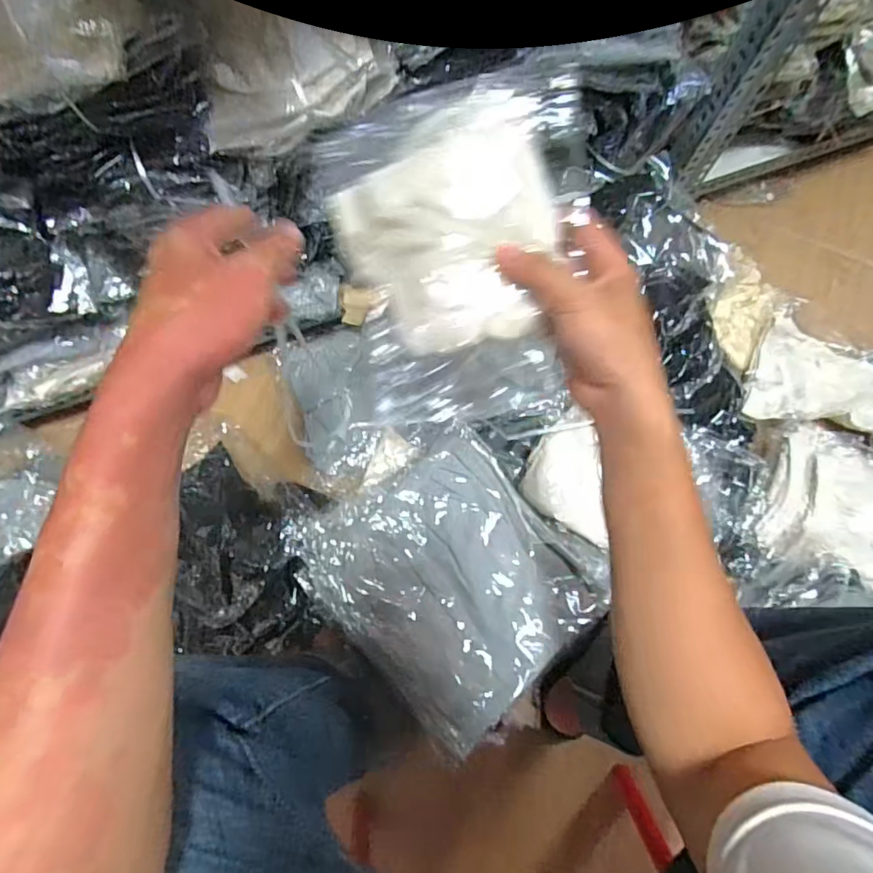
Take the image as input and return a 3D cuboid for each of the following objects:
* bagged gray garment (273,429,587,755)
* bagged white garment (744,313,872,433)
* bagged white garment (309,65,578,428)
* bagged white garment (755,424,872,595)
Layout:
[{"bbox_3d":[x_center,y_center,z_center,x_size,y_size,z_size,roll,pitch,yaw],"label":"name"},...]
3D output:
[{"bbox_3d":[0.011,0.154,0.572,0.238,0.037,0.281,-31,76,-10],"label":"bagged gray garment"},{"bbox_3d":[0.589,-0.074,0.831,0.218,0.034,0.158,22,73,5],"label":"bagged white garment"},{"bbox_3d":[0.016,-0.116,0.376,0.163,0.028,0.213,-3,108,15],"label":"bagged white garment"},{"bbox_3d":[0.583,0.115,0.735,0.257,0.047,0.209,24,73,6],"label":"bagged white garment"}]

